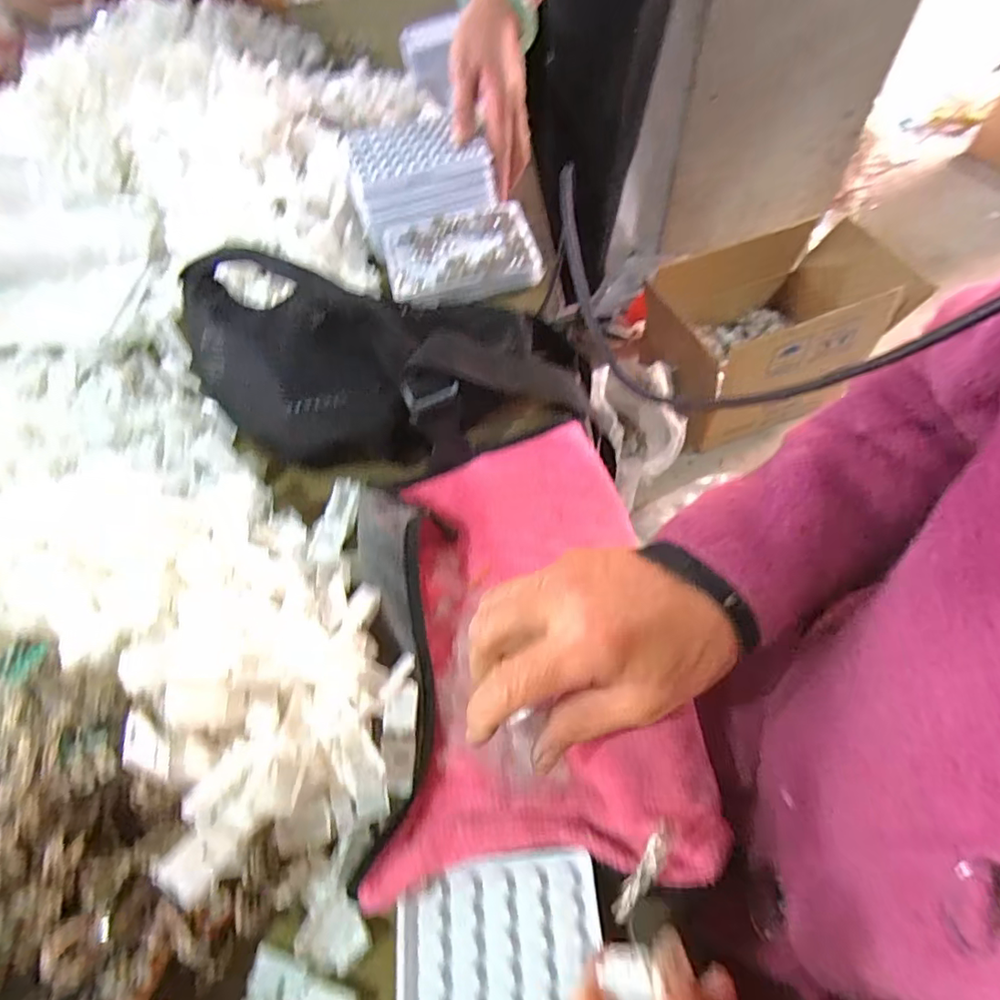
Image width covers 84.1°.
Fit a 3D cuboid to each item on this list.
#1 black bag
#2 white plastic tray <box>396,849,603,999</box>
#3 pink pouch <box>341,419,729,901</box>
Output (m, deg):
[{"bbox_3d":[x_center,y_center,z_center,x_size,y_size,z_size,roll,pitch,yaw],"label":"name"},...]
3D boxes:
[{"bbox_3d":[-0.087,-0.094,0.393,0.302,0.092,0.138,2,59,6],"label":"black bag"},{"bbox_3d":[0.001,0.235,0.244,0.094,0.015,0.131,-6,59,1],"label":"white plastic tray"},{"bbox_3d":[0.009,0.072,0.328,0.172,0.040,0.252,-7,59,0],"label":"pink pouch"}]

